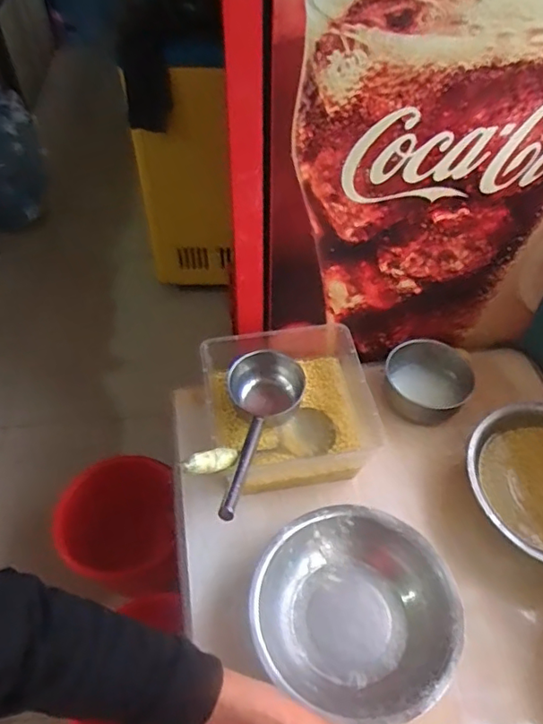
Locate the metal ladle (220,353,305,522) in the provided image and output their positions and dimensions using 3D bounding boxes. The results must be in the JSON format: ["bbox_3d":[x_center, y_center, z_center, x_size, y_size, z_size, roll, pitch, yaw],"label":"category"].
[{"bbox_3d":[-0.028,0.121,0.960,0.145,0.112,0.377,6,32,5],"label":"metal ladle"}]

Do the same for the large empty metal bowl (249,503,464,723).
[{"bbox_3d":[0.125,0.395,0.875,0.299,0.099,0.298,0,49,0],"label":"large empty metal bowl"}]

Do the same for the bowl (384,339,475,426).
[{"bbox_3d":[0.319,0.040,1.156,0.182,0.076,0.164,18,52,14],"label":"bowl"}]

